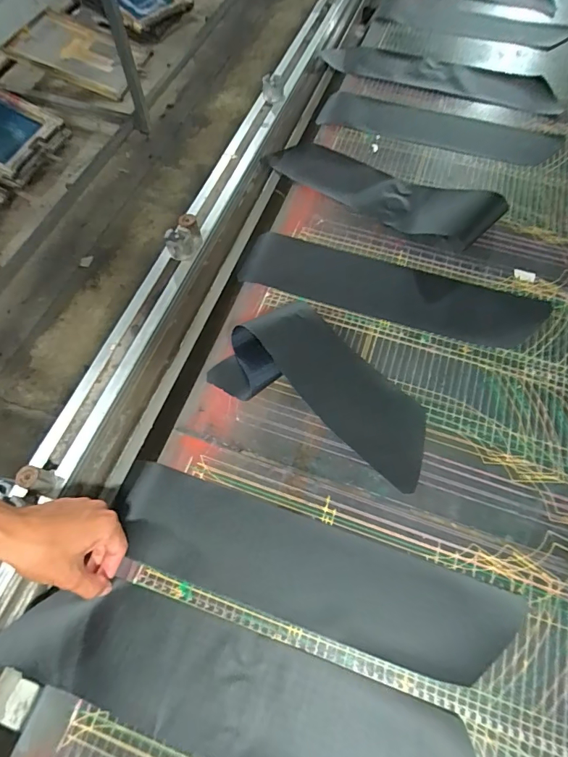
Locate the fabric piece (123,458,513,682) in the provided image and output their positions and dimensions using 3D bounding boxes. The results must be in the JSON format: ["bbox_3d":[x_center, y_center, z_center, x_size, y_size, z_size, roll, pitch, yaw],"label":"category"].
[{"bbox_3d":[0.019,0.202,0.442,0.426,0.009,0.104,16,65,8],"label":"fabric piece"}]

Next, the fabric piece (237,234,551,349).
[{"bbox_3d":[0.147,-0.125,0.592,0.418,0.010,0.102,17,65,8],"label":"fabric piece"}]

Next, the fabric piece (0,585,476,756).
[{"bbox_3d":[-0.040,0.298,0.386,0.457,0.020,0.109,18,62,8],"label":"fabric piece"}]

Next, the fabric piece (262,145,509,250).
[{"bbox_3d":[0.148,-0.306,0.648,0.370,0.037,0.108,28,67,12],"label":"fabric piece"}]

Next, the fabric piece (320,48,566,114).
[{"bbox_3d":[0.288,-0.565,0.769,0.422,0.028,0.094,15,65,7],"label":"fabric piece"}]

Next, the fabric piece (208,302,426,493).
[{"bbox_3d":[0.061,0.006,0.515,0.280,0.048,0.154,31,68,14],"label":"fabric piece"}]

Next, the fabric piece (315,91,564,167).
[{"bbox_3d":[0.266,-0.435,0.715,0.398,0.013,0.099,15,65,7],"label":"fabric piece"}]

